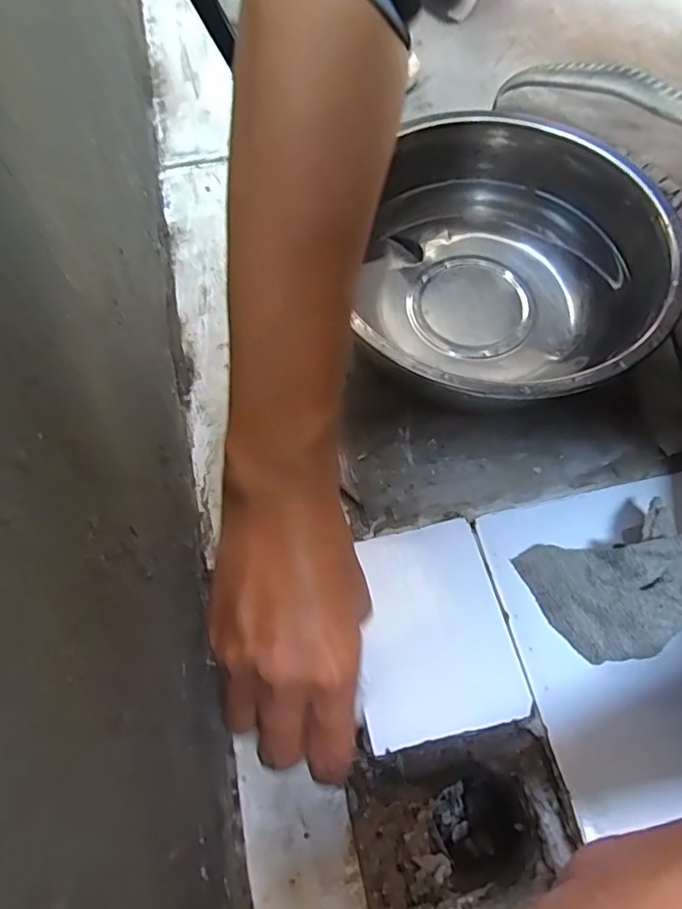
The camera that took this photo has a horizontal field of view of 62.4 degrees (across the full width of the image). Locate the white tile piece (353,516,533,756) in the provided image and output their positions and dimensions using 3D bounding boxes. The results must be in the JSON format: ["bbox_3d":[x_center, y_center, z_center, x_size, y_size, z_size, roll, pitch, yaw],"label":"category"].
[{"bbox_3d":[0.050,0.101,0.332,0.088,0.009,0.115,-11,63,-6],"label":"white tile piece"}]

